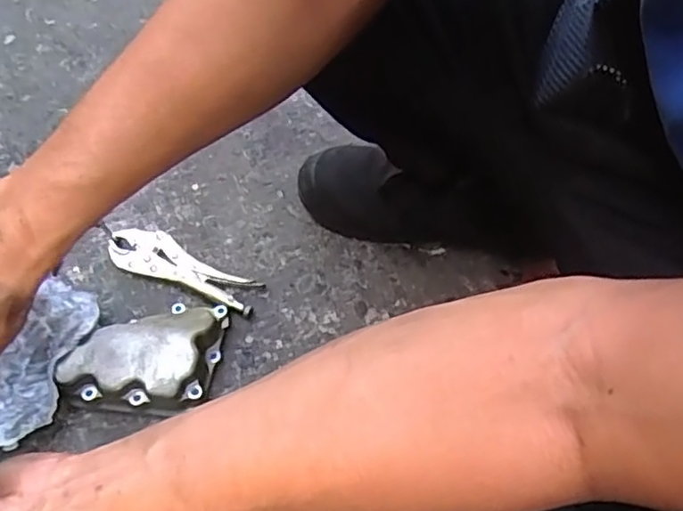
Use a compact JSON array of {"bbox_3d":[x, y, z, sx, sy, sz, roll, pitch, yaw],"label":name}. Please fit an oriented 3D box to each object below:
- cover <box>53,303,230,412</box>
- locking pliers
[{"bbox_3d":[-0.186,0.091,0.618,0.128,0.055,0.112,7,60,4],"label":"cover"},{"bbox_3d":[-0.166,0.012,0.683,0.166,0.023,0.051,18,61,10],"label":"locking pliers"}]

